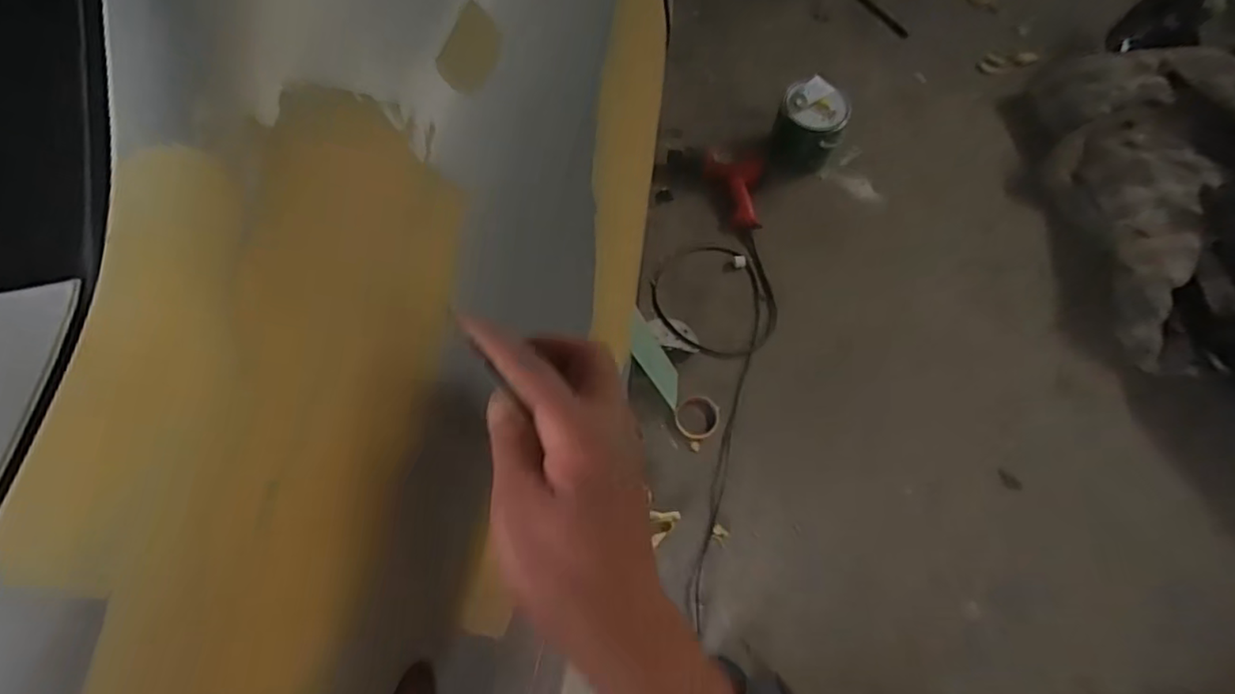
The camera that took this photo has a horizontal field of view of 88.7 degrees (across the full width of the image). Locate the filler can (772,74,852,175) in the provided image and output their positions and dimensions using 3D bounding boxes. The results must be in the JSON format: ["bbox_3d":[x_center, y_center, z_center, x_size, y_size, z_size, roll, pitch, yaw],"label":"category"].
[{"bbox_3d":[0.470,-0.541,1.528,0.169,0.192,0.152,-33,71,-14],"label":"filler can"}]

